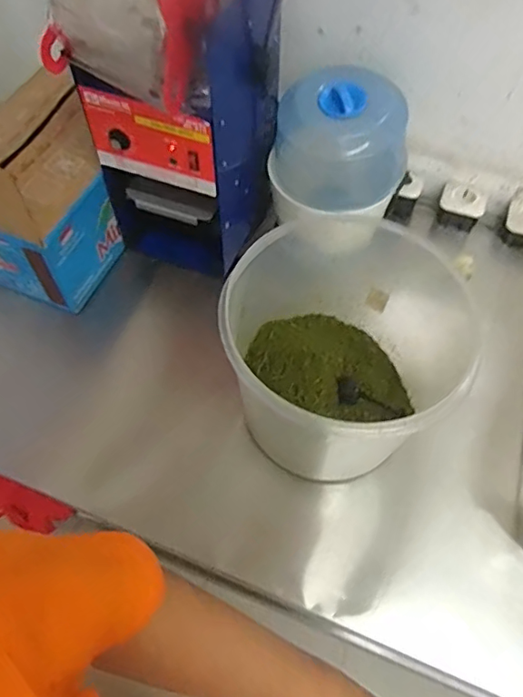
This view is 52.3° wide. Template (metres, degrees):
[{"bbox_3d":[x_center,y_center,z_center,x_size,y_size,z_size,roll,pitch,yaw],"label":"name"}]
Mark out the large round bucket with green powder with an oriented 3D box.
[{"bbox_3d":[0.115,0.017,0.733,0.286,0.272,0.294,0,58,0],"label":"large round bucket with green powder"}]

